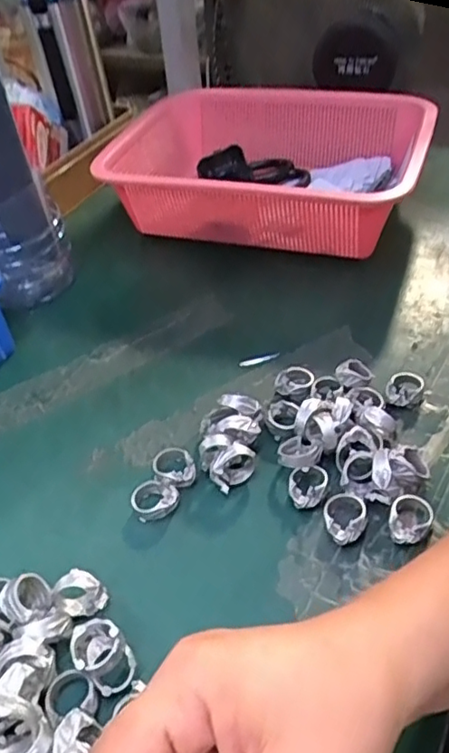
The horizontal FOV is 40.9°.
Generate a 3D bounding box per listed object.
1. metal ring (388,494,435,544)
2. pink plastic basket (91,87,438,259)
[{"bbox_3d":[0.108,0.084,0.350,0.023,0.017,0.030,15,47,22],"label":"metal ring"},{"bbox_3d":[0.046,-0.203,0.607,0.294,0.098,0.206,11,46,18],"label":"pink plastic basket"}]

